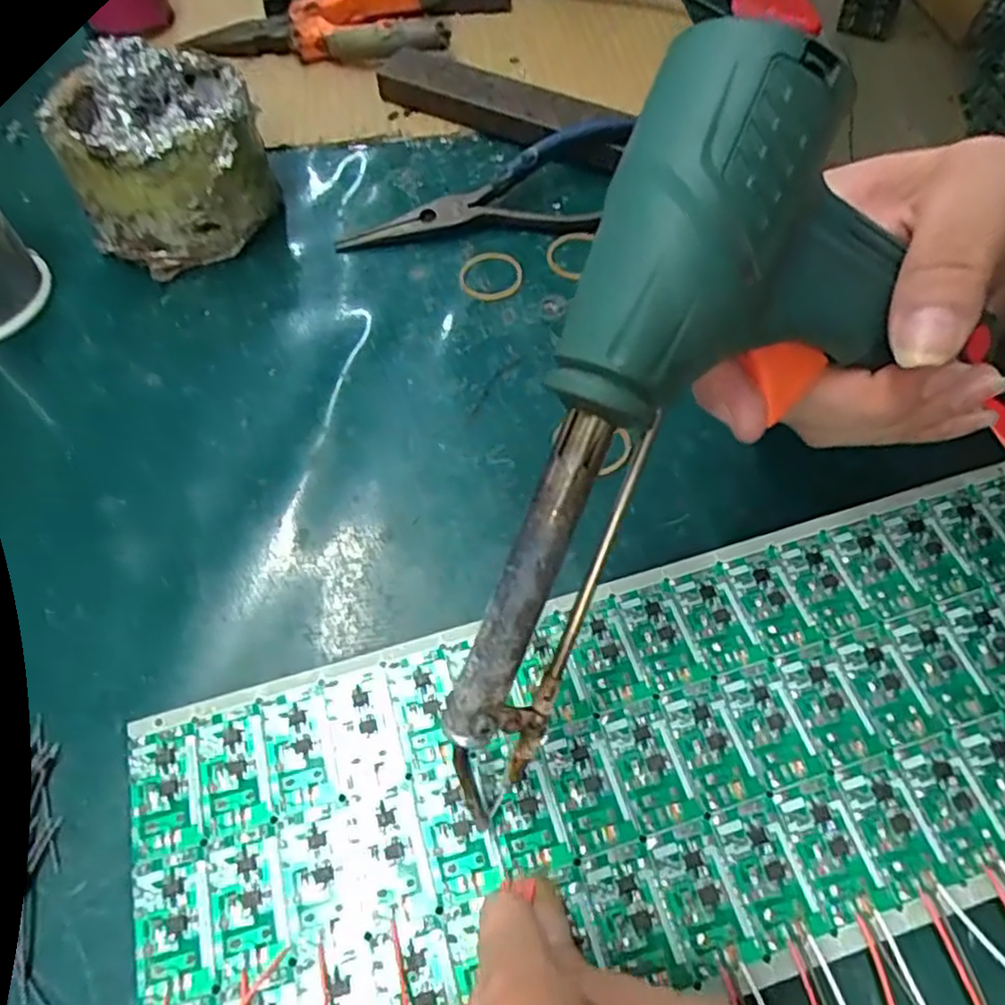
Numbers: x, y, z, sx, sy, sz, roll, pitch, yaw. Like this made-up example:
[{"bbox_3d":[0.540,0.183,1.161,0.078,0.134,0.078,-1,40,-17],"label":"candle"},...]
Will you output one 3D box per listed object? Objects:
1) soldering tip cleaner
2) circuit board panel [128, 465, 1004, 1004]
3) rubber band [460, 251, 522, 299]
[{"bbox_3d":[-0.153,-0.162,0.323,0.087,0.081,0.071,-26,59,-18],"label":"soldering tip cleaner"},{"bbox_3d":[0.044,0.073,0.207,0.290,0.004,0.109,-16,60,-9],"label":"circuit board panel"},{"bbox_3d":[-0.006,-0.106,0.330,0.029,0.004,0.030,-2,60,3],"label":"rubber band"}]

